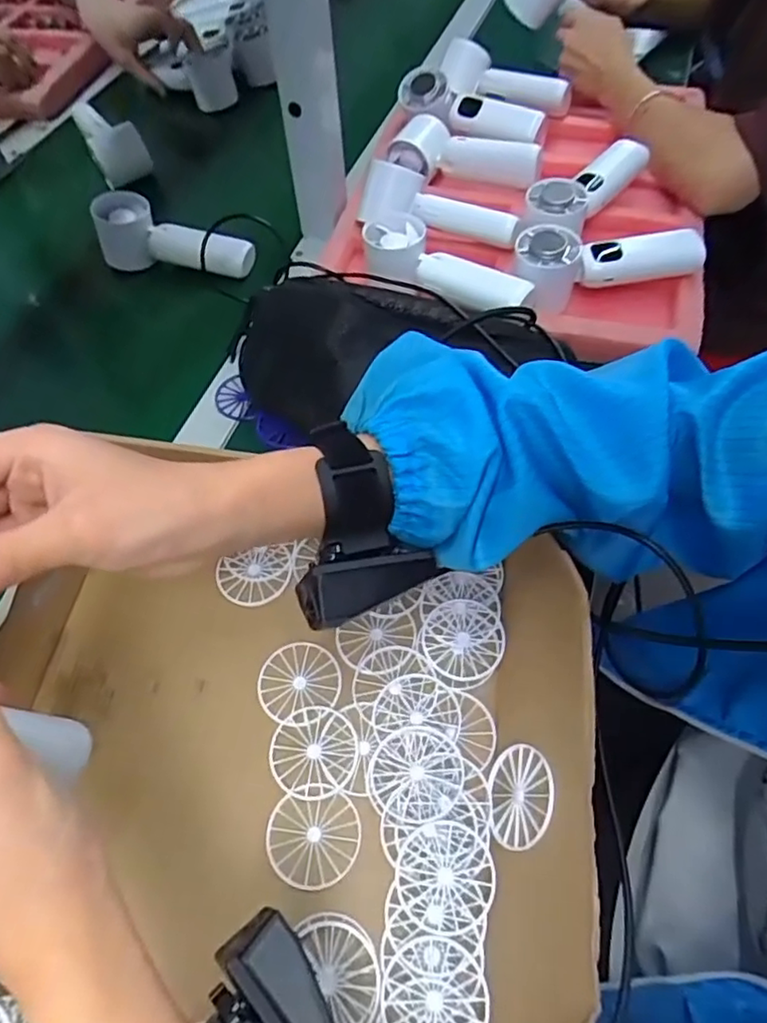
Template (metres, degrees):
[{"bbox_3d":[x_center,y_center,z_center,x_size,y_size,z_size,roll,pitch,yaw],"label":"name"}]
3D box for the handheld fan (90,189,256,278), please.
[{"bbox_3d":[-0.202,-0.268,0.608,0.150,0.055,0.048,10,59,8],"label":"handheld fan"}]

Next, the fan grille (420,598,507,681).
[{"bbox_3d":[0.050,0.080,0.391,0.051,0.007,0.050,10,59,8],"label":"fan grille"}]

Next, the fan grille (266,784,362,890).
[{"bbox_3d":[-0.038,0.177,0.342,0.049,0.004,0.048,6,59,5],"label":"fan grille"}]

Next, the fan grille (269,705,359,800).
[{"bbox_3d":[-0.040,0.139,0.361,0.049,0.004,0.049,6,59,5],"label":"fan grille"}]

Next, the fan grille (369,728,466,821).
[{"bbox_3d":[0.018,0.147,0.351,0.051,0.007,0.049,7,59,6],"label":"fan grille"}]

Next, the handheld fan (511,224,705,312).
[{"bbox_3d":[0.186,-0.214,0.527,0.154,0.040,0.059,-12,59,-6],"label":"handheld fan"}]

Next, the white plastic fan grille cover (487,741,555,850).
[{"bbox_3d":[0.072,0.150,0.328,0.005,0.046,0.050,24,70,-22],"label":"white plastic fan grille cover"}]

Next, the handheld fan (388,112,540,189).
[{"bbox_3d":[0.085,-0.368,0.635,0.148,0.041,0.054,9,59,7],"label":"handheld fan"}]

